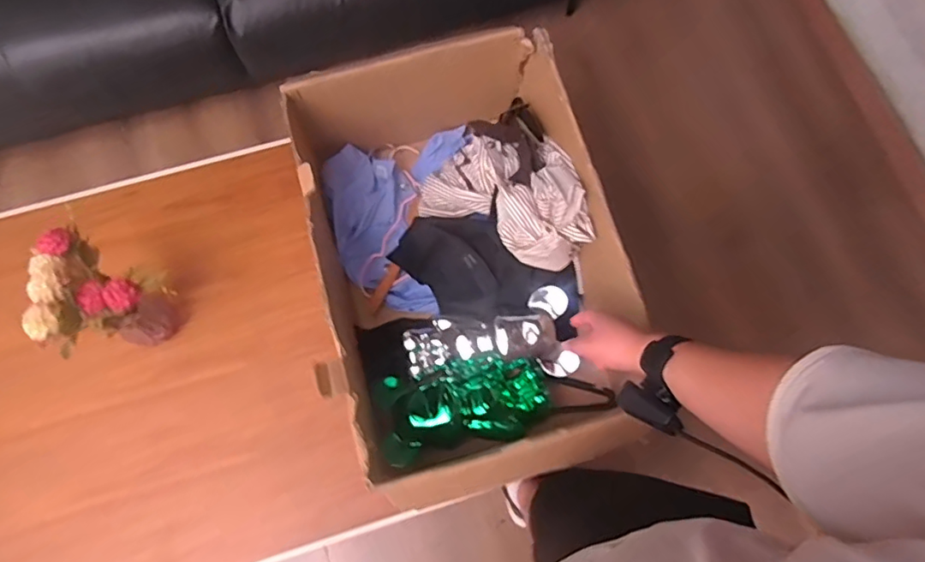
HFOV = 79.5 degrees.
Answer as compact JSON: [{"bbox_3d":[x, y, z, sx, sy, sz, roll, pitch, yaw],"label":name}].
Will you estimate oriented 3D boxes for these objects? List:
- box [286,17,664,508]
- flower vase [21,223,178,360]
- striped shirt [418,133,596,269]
[{"bbox_3d":[-0.001,-0.030,0.893,0.426,0.219,0.652,-14,73,-5],"label":"box"},{"bbox_3d":[-0.569,0.033,0.886,0.150,0.249,0.145,42,76,11],"label":"flower vase"},{"bbox_3d":[0.079,-0.150,0.917,0.304,0.171,0.182,33,75,9],"label":"striped shirt"}]

